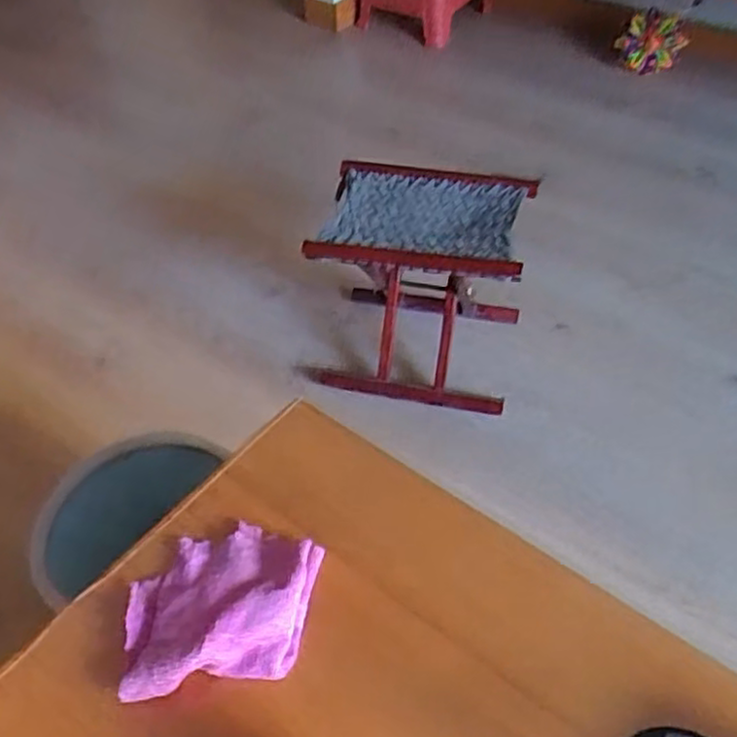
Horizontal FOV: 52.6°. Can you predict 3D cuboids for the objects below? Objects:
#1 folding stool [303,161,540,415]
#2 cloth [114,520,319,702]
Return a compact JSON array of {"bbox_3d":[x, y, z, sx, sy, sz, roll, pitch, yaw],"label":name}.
[{"bbox_3d":[0.087,-0.128,1.222,0.318,0.318,0.249,9,50,13],"label":"folding stool"},{"bbox_3d":[-0.109,0.171,0.555,0.143,0.039,0.116,-11,49,-4],"label":"cloth"}]

